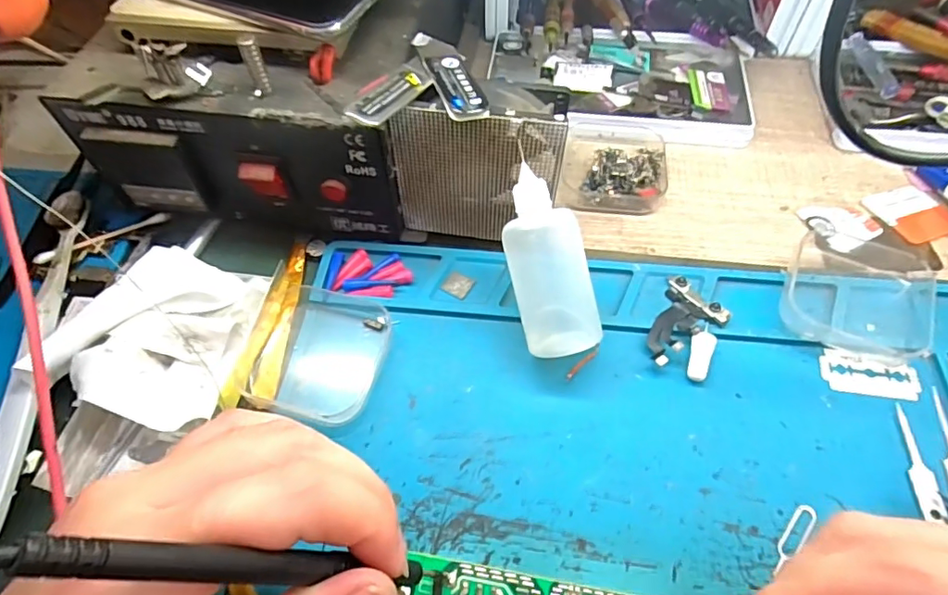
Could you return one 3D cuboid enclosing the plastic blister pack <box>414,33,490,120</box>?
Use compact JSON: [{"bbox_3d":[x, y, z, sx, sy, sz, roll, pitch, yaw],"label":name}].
[{"bbox_3d":[-0.012,-0.103,0.246,0.019,0.007,0.065,-12,53,-13],"label":"plastic blister pack"}]

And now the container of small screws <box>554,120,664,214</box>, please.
[{"bbox_3d":[0.086,-0.085,0.328,0.062,0.016,0.067,10,58,8],"label":"container of small screws"}]

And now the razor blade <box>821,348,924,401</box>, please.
[{"bbox_3d":[0.187,0.037,0.255,0.041,0.004,0.022,9,53,12],"label":"razor blade"}]

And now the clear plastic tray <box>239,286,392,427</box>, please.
[{"bbox_3d":[-0.076,0.027,0.266,0.061,0.009,0.066,12,58,9],"label":"clear plastic tray"}]

